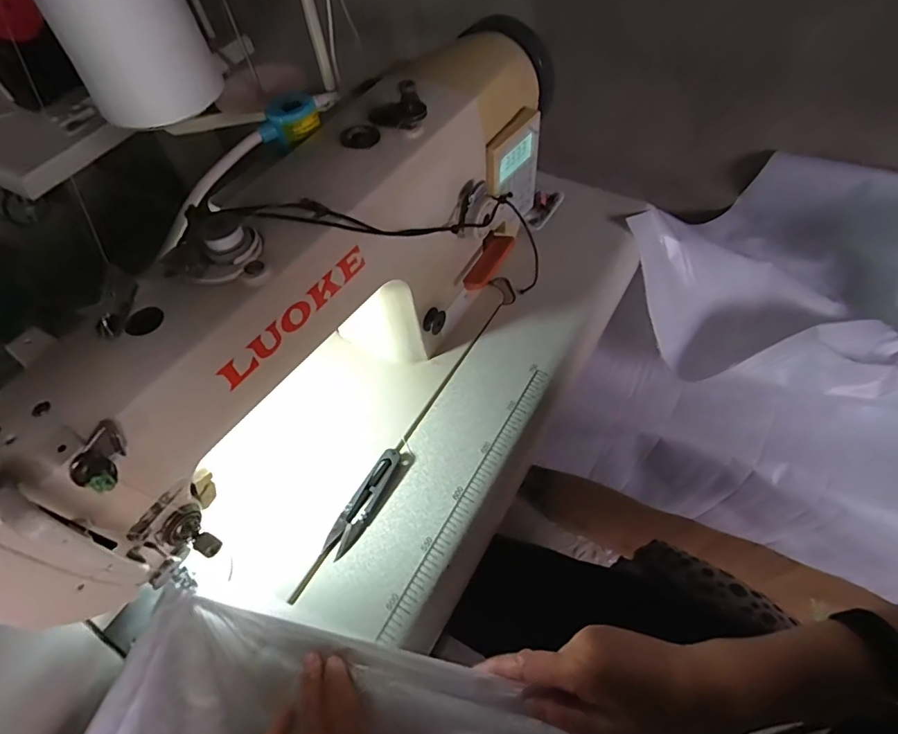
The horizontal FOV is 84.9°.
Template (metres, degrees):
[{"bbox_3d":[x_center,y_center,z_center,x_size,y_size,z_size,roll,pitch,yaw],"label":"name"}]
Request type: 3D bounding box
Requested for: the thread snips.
[{"bbox_3d":[-0.074,0.116,0.429,0.025,0.009,0.100,22,60,18],"label":"thread snips"}]

